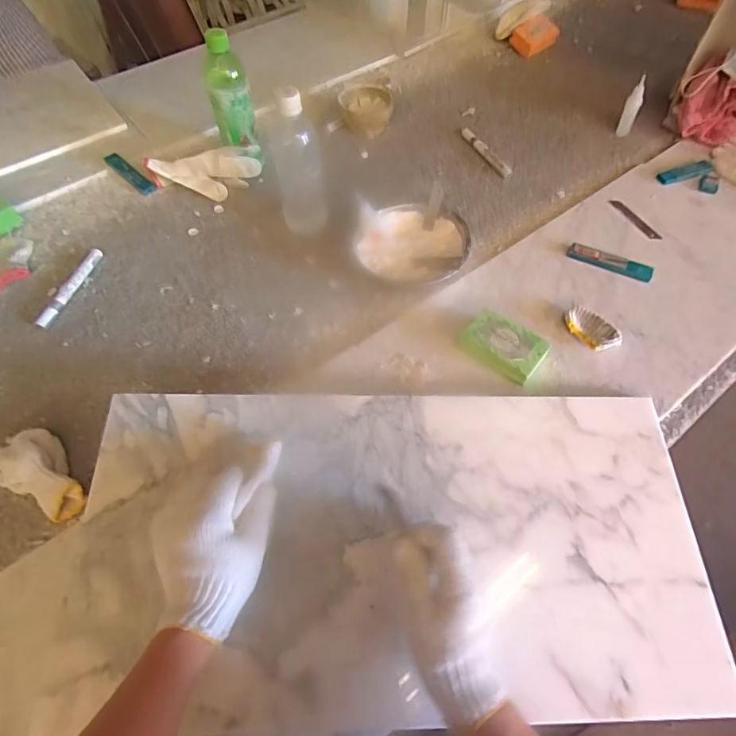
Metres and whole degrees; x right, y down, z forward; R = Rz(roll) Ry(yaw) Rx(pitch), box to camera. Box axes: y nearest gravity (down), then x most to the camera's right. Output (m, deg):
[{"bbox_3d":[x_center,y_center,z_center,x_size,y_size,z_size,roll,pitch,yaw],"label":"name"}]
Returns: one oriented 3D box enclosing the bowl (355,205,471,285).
[{"bbox_3d":[0.063,-0.168,0.667,0.145,0.059,0.136,-1,60,1],"label":"bowl"}]

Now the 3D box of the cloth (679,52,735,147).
[{"bbox_3d":[0.612,-0.432,0.782,0.168,0.089,0.094,26,63,15],"label":"cloth"}]

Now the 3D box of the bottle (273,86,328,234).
[{"bbox_3d":[-0.096,-0.277,0.655,0.063,0.206,0.054,-9,60,-4],"label":"bottle"}]

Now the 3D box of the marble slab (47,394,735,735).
[{"bbox_3d":[0.032,0.167,0.459,0.589,0.017,0.298,0,64,-4],"label":"marble slab"}]

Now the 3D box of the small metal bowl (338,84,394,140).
[{"bbox_3d":[-0.002,-0.461,0.847,0.092,0.046,0.092,-1,60,1],"label":"small metal bowl"}]

